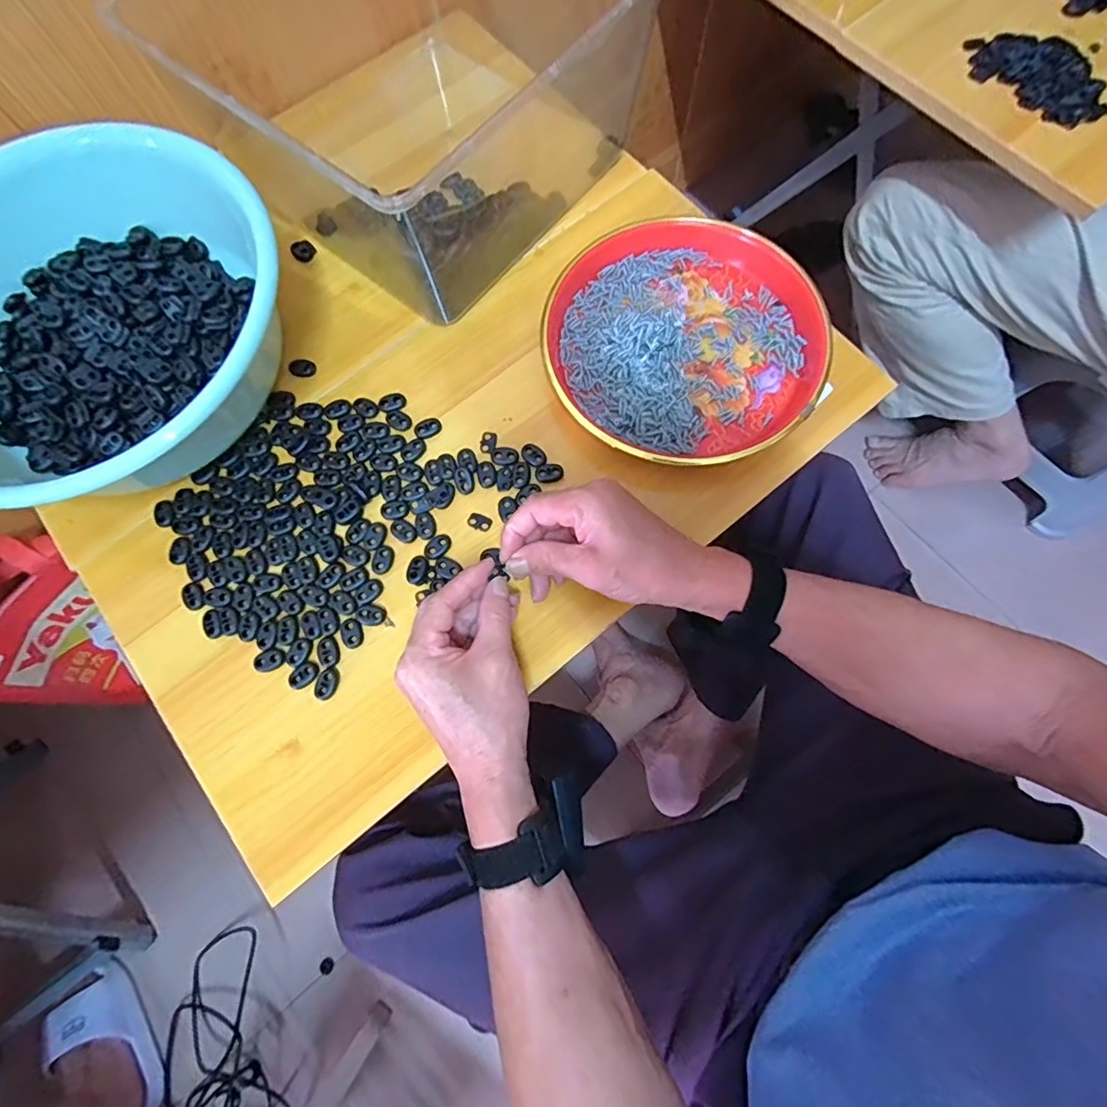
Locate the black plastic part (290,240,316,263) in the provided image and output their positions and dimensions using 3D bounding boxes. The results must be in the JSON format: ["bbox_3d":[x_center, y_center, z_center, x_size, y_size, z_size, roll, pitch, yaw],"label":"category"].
[{"bbox_3d":[-0.222,-0.269,0.477,0.020,0.008,0.021,-1,75,2],"label":"black plastic part"}]

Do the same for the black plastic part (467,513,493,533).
[{"bbox_3d":[-0.056,-0.024,0.412,0.019,0.004,0.012,20,77,7],"label":"black plastic part"}]

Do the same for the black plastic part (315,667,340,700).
[{"bbox_3d":[-0.160,0.092,0.381,0.014,0.004,0.022,15,76,6],"label":"black plastic part"}]

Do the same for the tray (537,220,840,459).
[{"bbox_3d":[0.102,-0.173,0.430,0.212,0.026,0.201,-1,75,2],"label":"tray"}]

